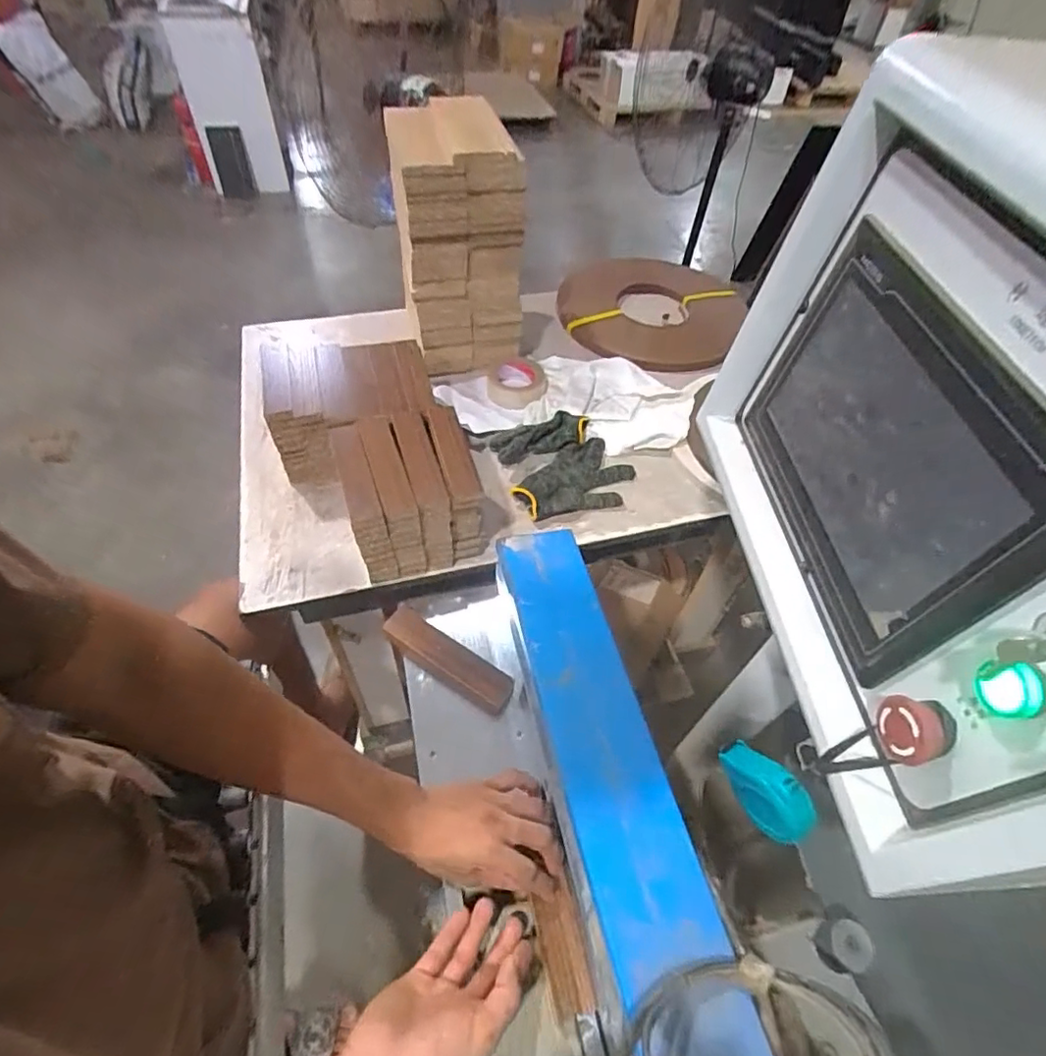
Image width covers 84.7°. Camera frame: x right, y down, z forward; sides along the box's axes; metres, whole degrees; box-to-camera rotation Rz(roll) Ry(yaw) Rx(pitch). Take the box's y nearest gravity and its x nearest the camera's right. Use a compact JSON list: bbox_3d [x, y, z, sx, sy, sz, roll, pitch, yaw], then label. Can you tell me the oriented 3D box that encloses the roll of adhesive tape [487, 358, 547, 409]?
[{"bbox_3d":[-0.011,-0.263,1.056,0.107,0.051,0.107,2,51,-3],"label":"roll of adhesive tape"}]

